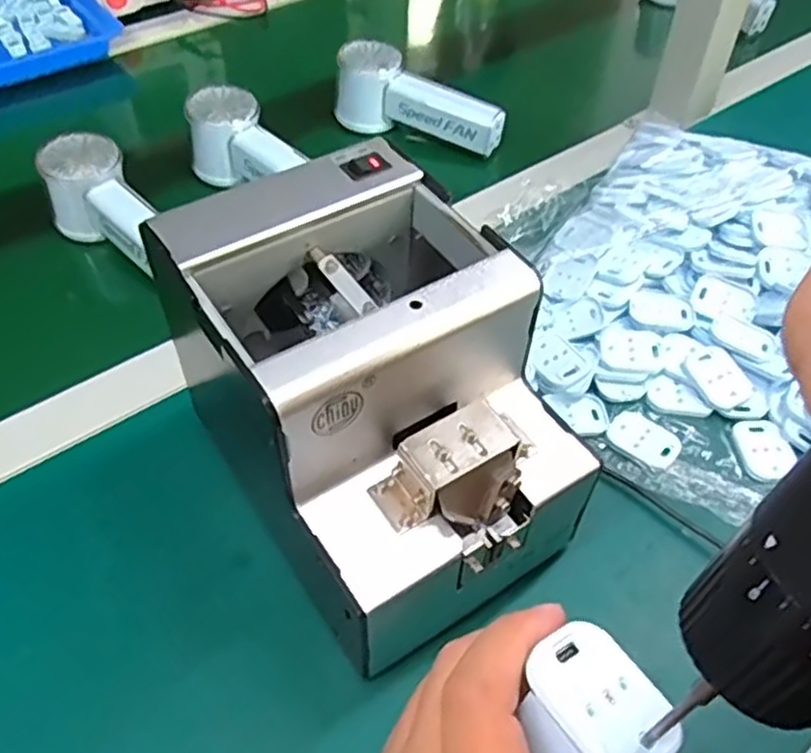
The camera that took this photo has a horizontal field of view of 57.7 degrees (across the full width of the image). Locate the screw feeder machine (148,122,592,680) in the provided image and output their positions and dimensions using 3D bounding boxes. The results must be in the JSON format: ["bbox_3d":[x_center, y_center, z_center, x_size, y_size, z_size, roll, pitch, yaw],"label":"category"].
[{"bbox_3d":[-0.011,0.009,0.339,0.125,0.138,0.172,-27,53,-22],"label":"screw feeder machine"}]

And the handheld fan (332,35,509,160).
[{"bbox_3d":[0.015,-0.236,0.620,0.146,0.057,0.041,20,51,17],"label":"handheld fan"}]

